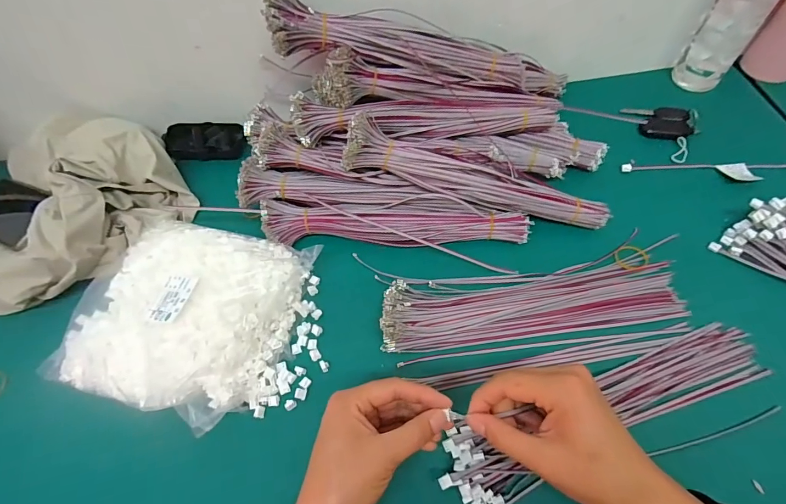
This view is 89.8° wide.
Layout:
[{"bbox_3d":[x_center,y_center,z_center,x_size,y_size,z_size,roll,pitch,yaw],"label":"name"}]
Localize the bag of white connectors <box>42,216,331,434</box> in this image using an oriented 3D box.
[{"bbox_3d":[-0.198,0.061,0.398,0.215,0.054,0.190,13,62,12],"label":"bag of white connectors"}]

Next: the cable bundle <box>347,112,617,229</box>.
[{"bbox_3d":[0.092,-0.077,0.424,0.291,0.043,0.038,16,61,-6],"label":"cable bundle"}]

